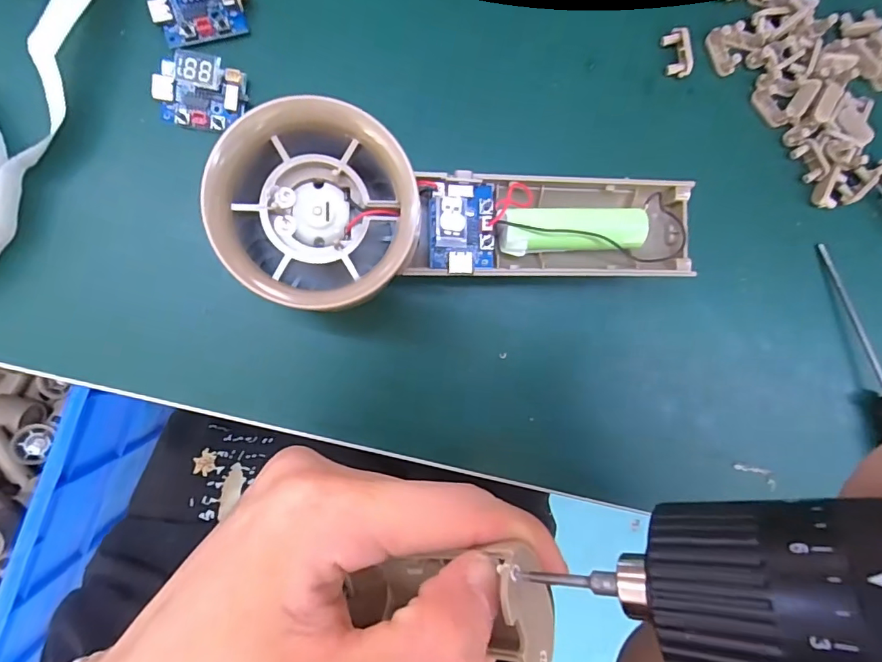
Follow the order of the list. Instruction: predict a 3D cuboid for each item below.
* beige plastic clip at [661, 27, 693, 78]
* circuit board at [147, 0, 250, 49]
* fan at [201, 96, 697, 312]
[{"bbox_3d":[0.100,-0.117,0.202,0.009,0.007,0.019,-10,92,-9],"label":"beige plastic clip"},{"bbox_3d":[-0.087,-0.118,0.171,0.032,0.014,0.024,-10,92,-9],"label":"circuit board"},{"bbox_3d":[0.011,-0.038,0.165,0.156,0.052,0.054,-3,91,-9],"label":"fan"}]

